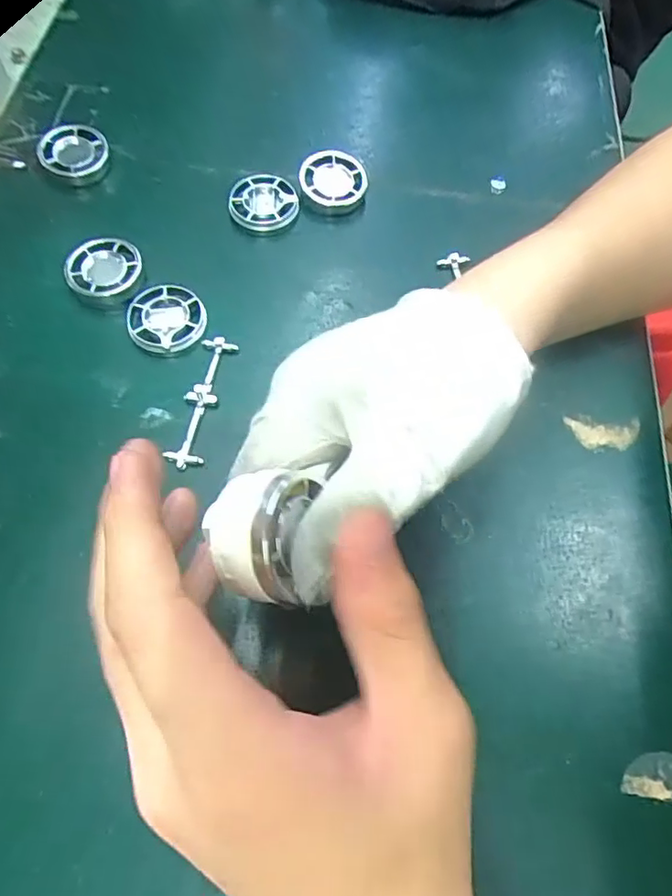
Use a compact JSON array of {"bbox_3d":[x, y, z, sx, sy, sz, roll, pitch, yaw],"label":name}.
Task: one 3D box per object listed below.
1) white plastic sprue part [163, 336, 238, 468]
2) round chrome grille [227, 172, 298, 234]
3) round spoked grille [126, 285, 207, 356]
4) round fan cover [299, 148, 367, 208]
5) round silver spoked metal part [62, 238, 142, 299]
[{"bbox_3d":[-0.065,-0.023,0.286,0.017,0.006,0.070,11,65,3],"label":"white plastic sprue part"},{"bbox_3d":[-0.042,-0.141,0.342,0.039,0.012,0.038,1,65,-2],"label":"round chrome grille"},{"bbox_3d":[-0.087,-0.065,0.304,0.038,0.010,0.037,1,65,-2],"label":"round spoked grille"},{"bbox_3d":[-0.001,-0.158,0.349,0.038,0.015,0.038,1,65,-2],"label":"round fan cover"},{"bbox_3d":[-0.123,-0.094,0.315,0.038,0.014,0.032,-24,68,-13],"label":"round silver spoked metal part"}]

